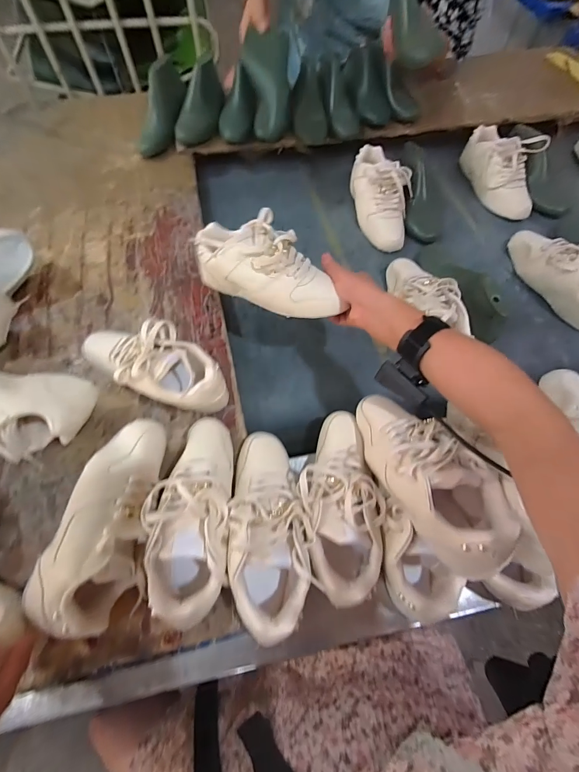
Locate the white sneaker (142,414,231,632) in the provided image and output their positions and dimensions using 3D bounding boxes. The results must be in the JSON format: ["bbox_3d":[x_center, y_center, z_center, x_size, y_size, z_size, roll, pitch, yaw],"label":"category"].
[{"bbox_3d":[-0.119,0.153,0.426,0.091,0.087,0.238,-4,66,-2],"label":"white sneaker"}]

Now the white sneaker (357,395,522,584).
[{"bbox_3d":[0.155,0.095,0.412,0.094,0.101,0.239,-23,48,-13],"label":"white sneaker"}]

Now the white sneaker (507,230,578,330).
[{"bbox_3d":[0.548,-0.232,0.683,0.092,0.081,0.253,-27,69,-11],"label":"white sneaker"}]

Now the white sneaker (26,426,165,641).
[{"bbox_3d":[-0.206,0.157,0.414,0.101,0.097,0.237,16,67,7],"label":"white sneaker"}]

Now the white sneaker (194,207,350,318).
[{"bbox_3d":[-0.026,-0.176,0.508,0.228,0.089,0.095,27,66,6],"label":"white sneaker"}]

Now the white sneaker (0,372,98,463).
[{"bbox_3d":[-0.395,0.038,0.465,0.223,0.097,0.104,4,64,-1],"label":"white sneaker"}]

